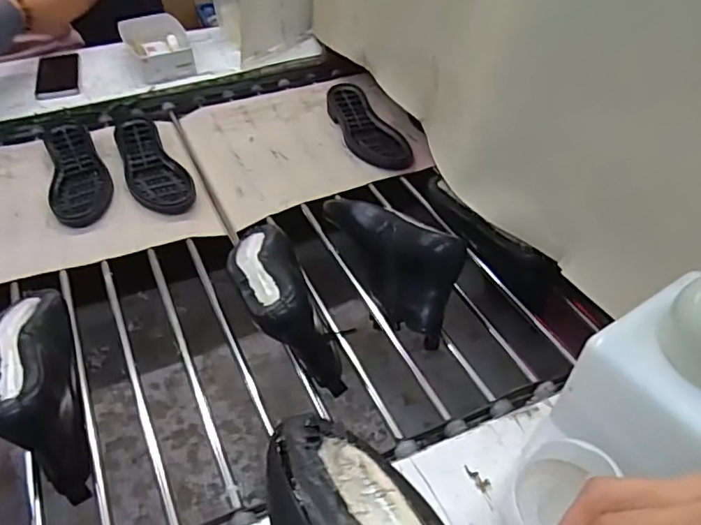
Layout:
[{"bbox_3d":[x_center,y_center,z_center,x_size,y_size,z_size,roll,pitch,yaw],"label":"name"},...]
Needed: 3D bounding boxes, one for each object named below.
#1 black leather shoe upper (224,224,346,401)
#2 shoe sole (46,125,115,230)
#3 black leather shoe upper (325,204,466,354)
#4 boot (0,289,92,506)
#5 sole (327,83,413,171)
[{"bbox_3d":[-0.088,0.032,0.664,0.087,0.100,0.251,-19,48,-18],"label":"black leather shoe upper"},{"bbox_3d":[-0.442,-0.151,0.887,0.088,0.034,0.249,-18,48,-17],"label":"shoe sole"},{"bbox_3d":[0.055,-0.032,0.716,0.090,0.089,0.278,-19,48,-18],"label":"black leather shoe upper"},{"bbox_3d":[-0.339,0.125,0.604,0.078,0.114,0.245,-23,49,-21],"label":"boot"},{"bbox_3d":[0.024,-0.247,0.981,0.093,0.033,0.250,-21,49,-19],"label":"sole"}]

